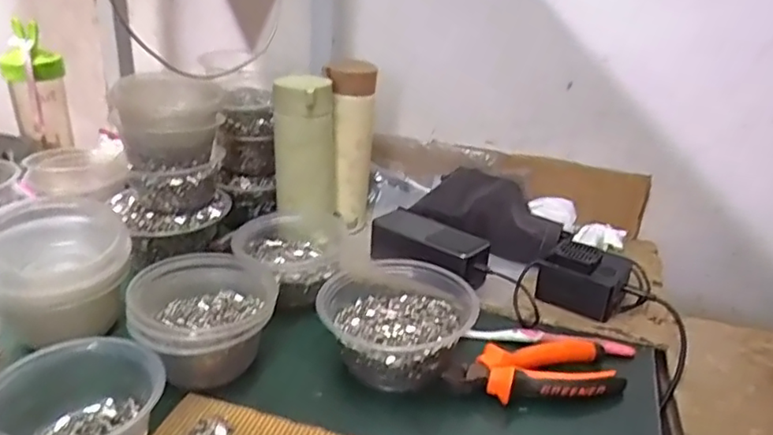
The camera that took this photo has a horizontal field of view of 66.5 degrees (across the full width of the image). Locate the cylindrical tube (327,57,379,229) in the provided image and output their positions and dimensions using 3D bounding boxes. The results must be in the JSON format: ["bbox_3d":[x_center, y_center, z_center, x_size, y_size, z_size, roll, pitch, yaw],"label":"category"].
[{"bbox_3d":[-0.044,-0.085,0.712,0.055,0.199,0.062,2,26,-3],"label":"cylindrical tube"}]

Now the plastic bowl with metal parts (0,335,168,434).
[{"bbox_3d":[-0.223,0.131,0.424,0.109,0.048,0.099,18,29,27],"label":"plastic bowl with metal parts"}]

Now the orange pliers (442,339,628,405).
[{"bbox_3d":[0.124,0.127,0.505,0.147,0.019,0.065,1,26,-5],"label":"orange pliers"}]

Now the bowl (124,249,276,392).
[{"bbox_3d":[-0.151,0.086,0.499,0.114,0.072,0.106,3,26,-1],"label":"bowl"}]

